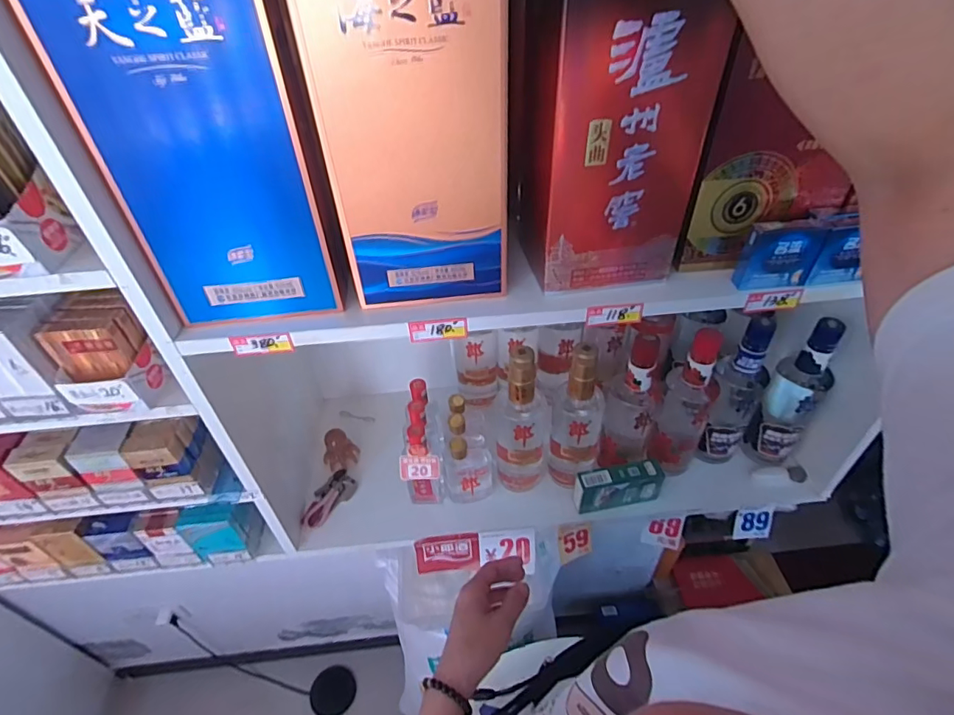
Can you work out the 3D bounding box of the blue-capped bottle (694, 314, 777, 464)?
[{"bbox_3d":[0.376,0.056,0.728,0.066,0.255,0.073,24,49,27],"label":"blue-capped bottle"}]

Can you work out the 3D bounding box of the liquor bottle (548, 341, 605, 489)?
[{"bbox_3d":[0.141,0.086,0.695,0.074,0.252,0.062,9,44,13],"label":"liquor bottle"}]

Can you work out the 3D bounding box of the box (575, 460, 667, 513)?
[{"bbox_3d":[0.207,0.189,0.729,0.122,0.065,0.035,-9,43,-6],"label":"box"}]

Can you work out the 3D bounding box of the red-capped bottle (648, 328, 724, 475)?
[{"bbox_3d":[0.299,0.069,0.712,0.067,0.249,0.059,20,47,24],"label":"red-capped bottle"}]

